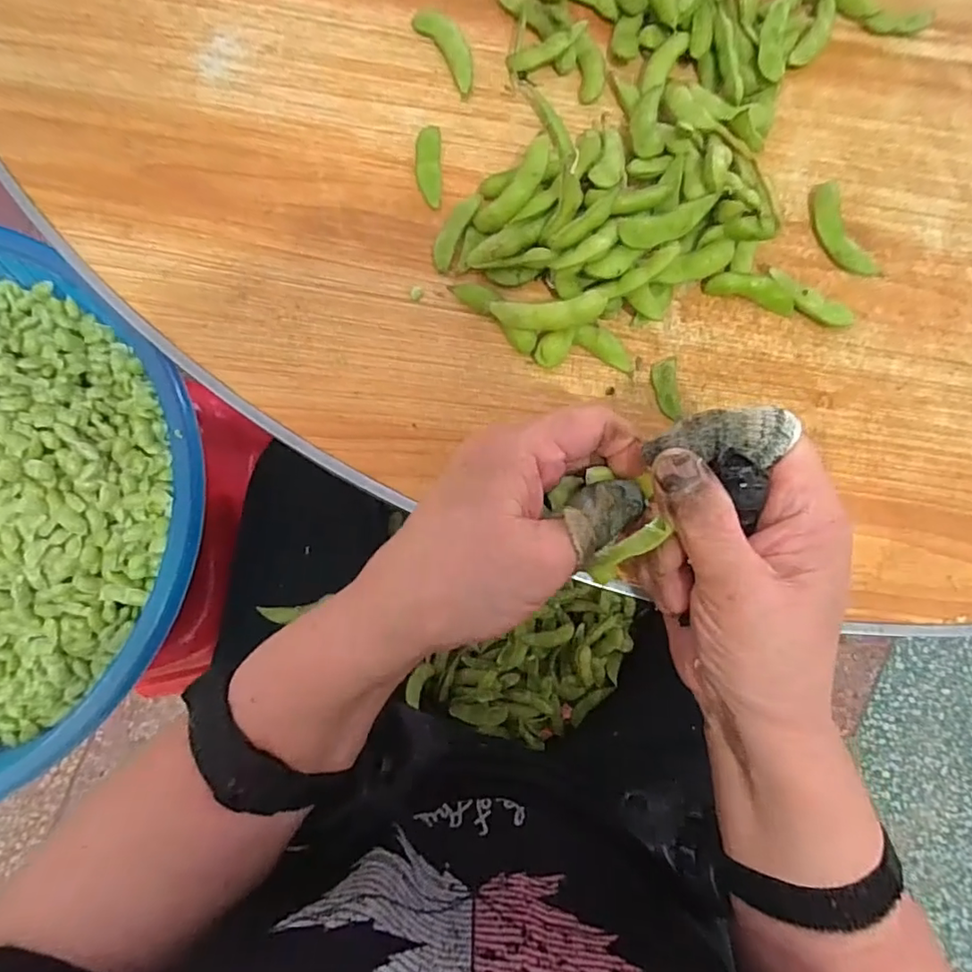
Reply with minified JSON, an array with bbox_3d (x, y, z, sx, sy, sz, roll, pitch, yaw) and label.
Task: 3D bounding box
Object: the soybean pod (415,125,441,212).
[{"bbox_3d":[-0.030,-0.167,0.297,0.013,0.004,0.045,-1,82,-3],"label":"soybean pod"}]

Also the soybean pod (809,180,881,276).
[{"bbox_3d":[0.190,-0.136,0.303,0.023,0.009,0.057,-24,84,-6],"label":"soybean pod"}]

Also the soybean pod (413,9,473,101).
[{"bbox_3d":[-0.019,-0.236,0.305,0.015,0.009,0.052,-31,85,-6],"label":"soybean pod"}]

